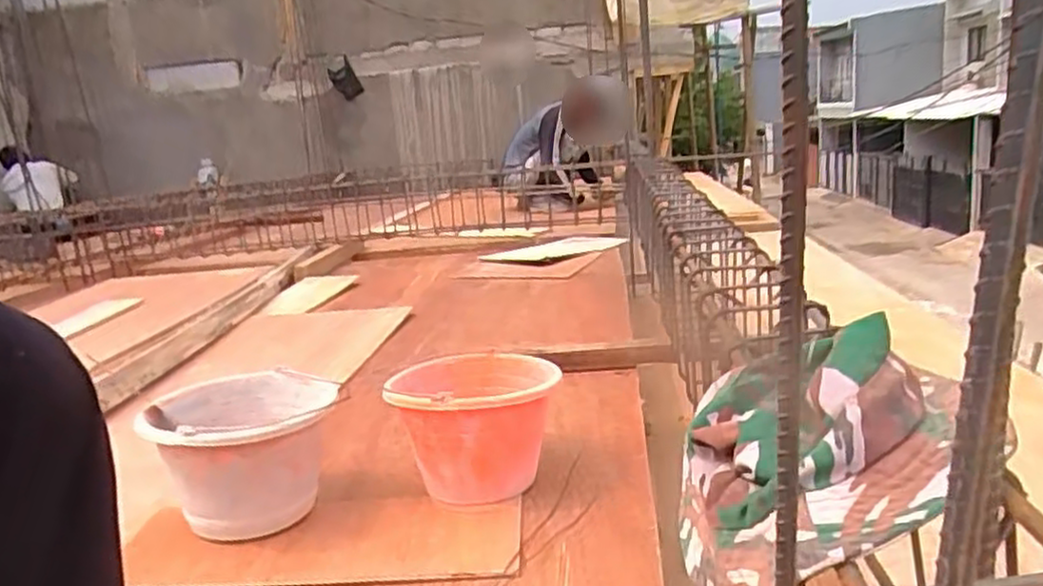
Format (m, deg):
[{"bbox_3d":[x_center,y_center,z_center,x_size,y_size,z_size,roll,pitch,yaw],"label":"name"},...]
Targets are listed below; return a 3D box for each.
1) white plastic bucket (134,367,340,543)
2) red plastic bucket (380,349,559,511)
[{"bbox_3d":[-0.378,0.231,1.008,0.226,0.181,0.231,-4,12,1],"label":"white plastic bucket"},{"bbox_3d":[-0.067,0.197,1.077,0.226,0.167,0.235,-4,12,1],"label":"red plastic bucket"}]

